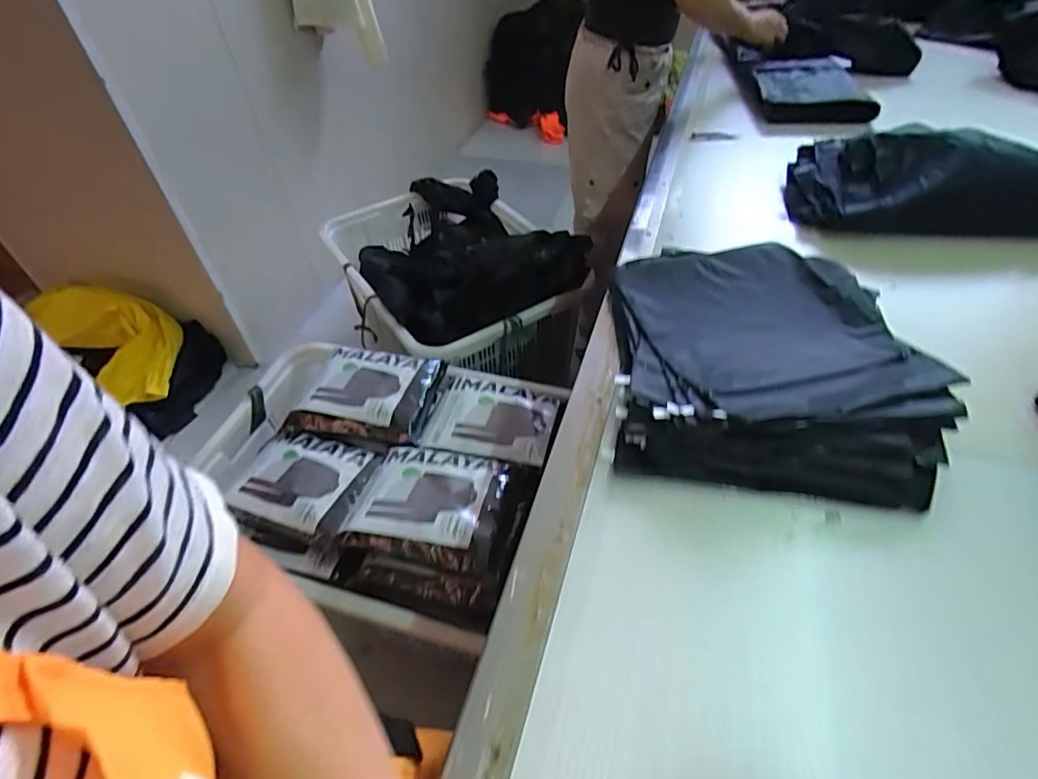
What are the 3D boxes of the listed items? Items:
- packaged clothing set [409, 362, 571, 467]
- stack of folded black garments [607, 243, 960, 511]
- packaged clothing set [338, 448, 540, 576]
[{"bbox_3d":[-0.066,0.056,1.134,0.288,0.051,0.250,9,38,14],"label":"packaged clothing set"},{"bbox_3d":[0.289,-0.051,0.648,0.341,0.057,0.407,4,48,7],"label":"stack of folded black garments"},{"bbox_3d":[-0.145,0.203,0.949,0.298,0.069,0.240,10,49,12],"label":"packaged clothing set"}]

